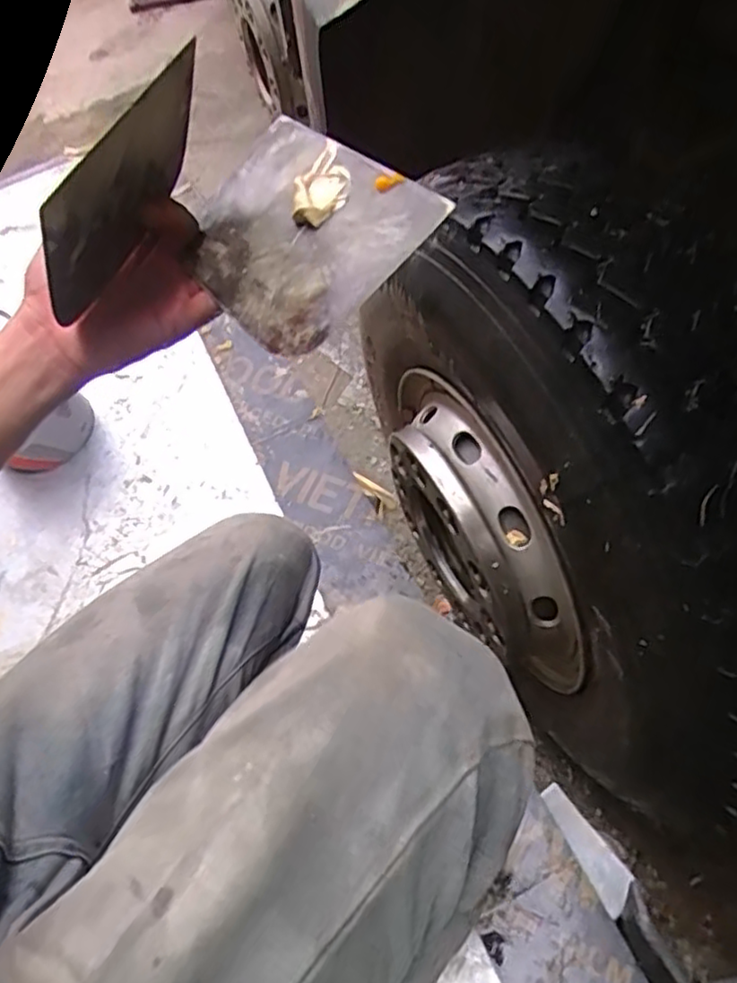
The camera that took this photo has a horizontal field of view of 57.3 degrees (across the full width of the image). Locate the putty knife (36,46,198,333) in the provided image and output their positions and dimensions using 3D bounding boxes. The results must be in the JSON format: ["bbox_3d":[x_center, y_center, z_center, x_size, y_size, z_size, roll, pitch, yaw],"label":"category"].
[{"bbox_3d":[-0.131,-0.165,0.364,0.005,0.079,0.147,24,61,-4],"label":"putty knife"}]

